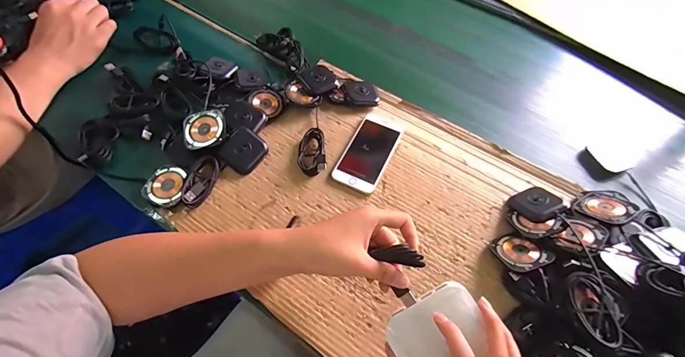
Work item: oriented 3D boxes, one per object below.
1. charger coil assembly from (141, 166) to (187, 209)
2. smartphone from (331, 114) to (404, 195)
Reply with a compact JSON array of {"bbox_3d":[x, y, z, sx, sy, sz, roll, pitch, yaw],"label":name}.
[{"bbox_3d":[-0.243,0.009,0.468,0.051,0.008,0.056,1,59,-2],"label":"charger coil assembly"},{"bbox_3d":[0.040,-0.041,0.509,0.066,0.013,0.133,24,61,12],"label":"smartphone"}]

